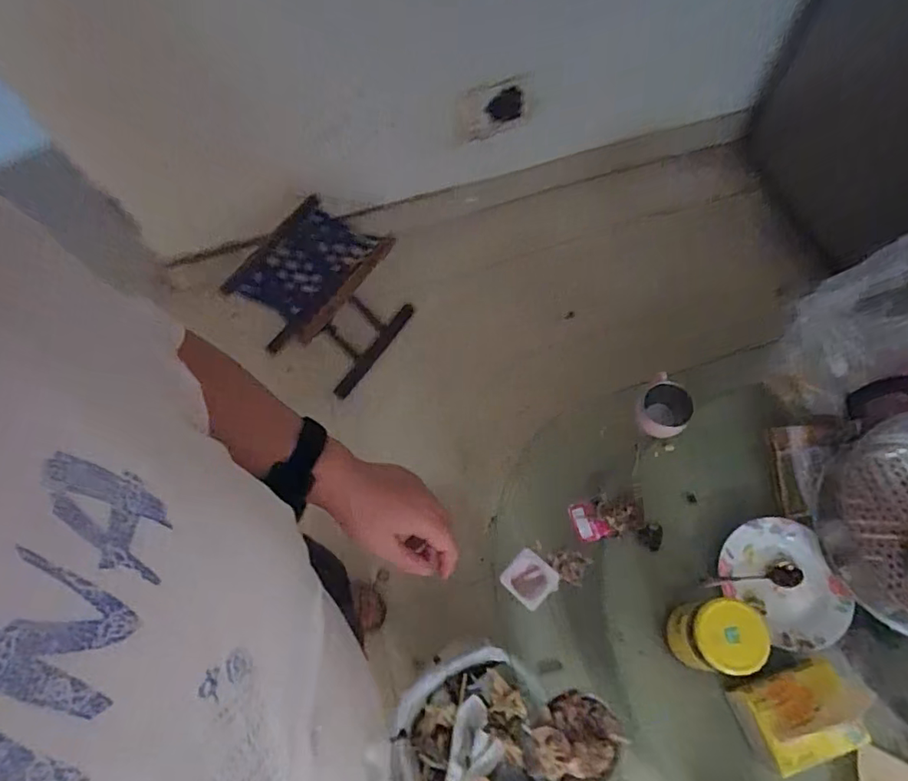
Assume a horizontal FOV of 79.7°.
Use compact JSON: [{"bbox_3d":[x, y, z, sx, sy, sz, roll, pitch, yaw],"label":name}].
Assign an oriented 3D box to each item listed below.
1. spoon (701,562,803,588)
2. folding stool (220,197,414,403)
[{"bbox_3d":[0.421,0.269,0.775,0.143,0.023,0.031,-7,65,0],"label":"spoon"},{"bbox_3d":[-0.300,-0.213,1.286,0.249,0.317,0.312,35,72,17],"label":"folding stool"}]

